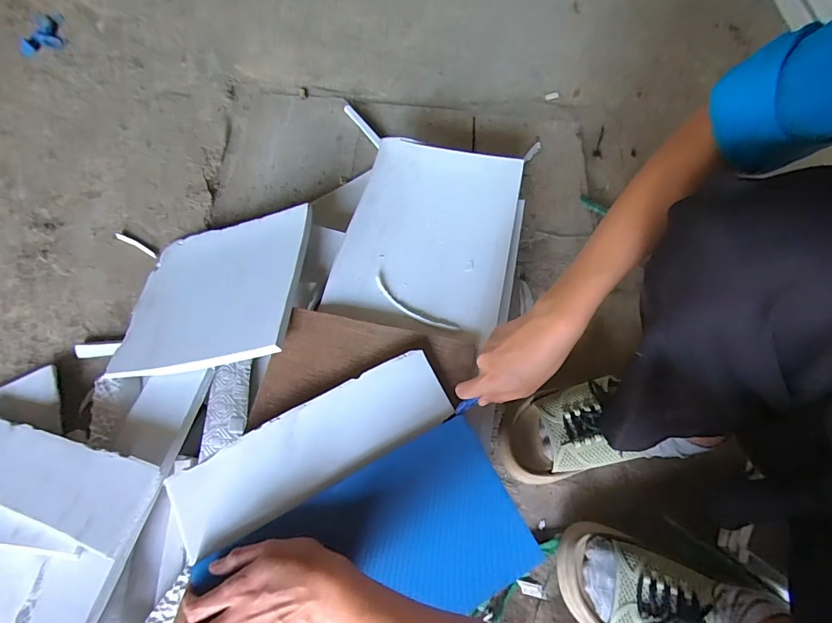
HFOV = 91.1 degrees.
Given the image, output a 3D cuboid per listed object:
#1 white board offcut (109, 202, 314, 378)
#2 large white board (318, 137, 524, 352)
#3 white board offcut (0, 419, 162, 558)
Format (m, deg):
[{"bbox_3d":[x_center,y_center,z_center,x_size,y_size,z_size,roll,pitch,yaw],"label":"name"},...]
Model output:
[{"bbox_3d":[-0.252,-0.029,0.520,0.231,0.015,0.216,-8,55,14],"label":"white board offcut"},{"bbox_3d":[0.019,-0.109,0.551,0.217,0.020,0.283,14,67,4],"label":"large white board"},{"bbox_3d":[-0.397,0.167,0.428,0.283,0.005,0.076,10,62,16],"label":"white board offcut"}]

